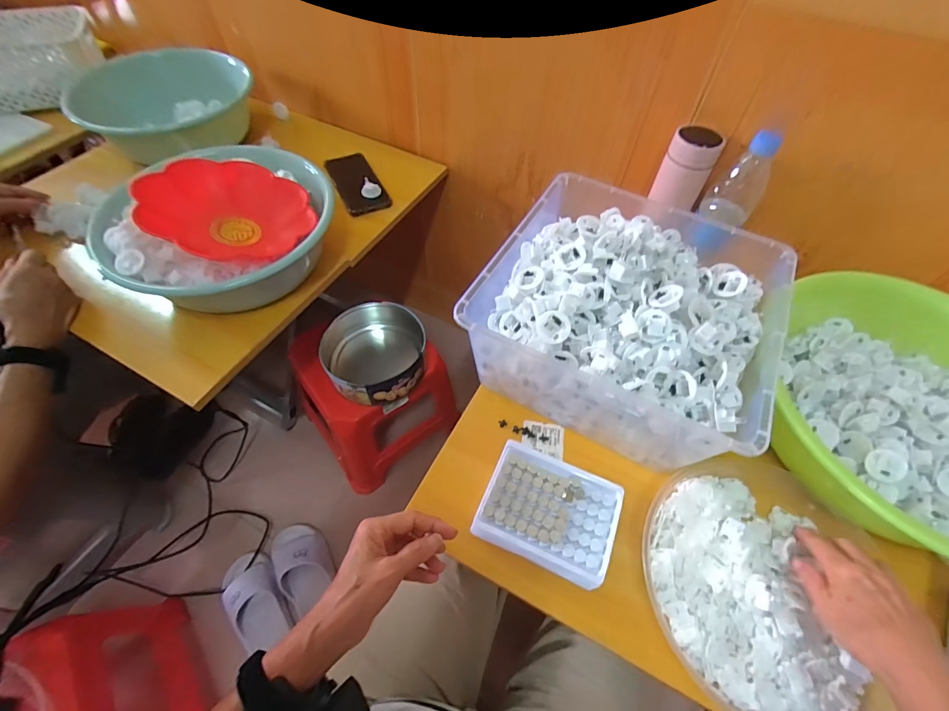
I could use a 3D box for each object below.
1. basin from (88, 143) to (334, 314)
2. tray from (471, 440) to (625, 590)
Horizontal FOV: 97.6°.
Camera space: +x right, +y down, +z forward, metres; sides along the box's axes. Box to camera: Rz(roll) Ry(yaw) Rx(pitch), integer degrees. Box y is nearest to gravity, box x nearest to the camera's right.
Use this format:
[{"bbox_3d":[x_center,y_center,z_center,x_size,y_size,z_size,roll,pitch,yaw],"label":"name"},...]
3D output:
[{"bbox_3d":[-0.345,-0.185,0.596,0.283,0.128,0.261,1,57,-2],"label":"basin"},{"bbox_3d":[0.076,0.162,0.429,0.130,0.041,0.103,22,58,11],"label":"tray"}]

